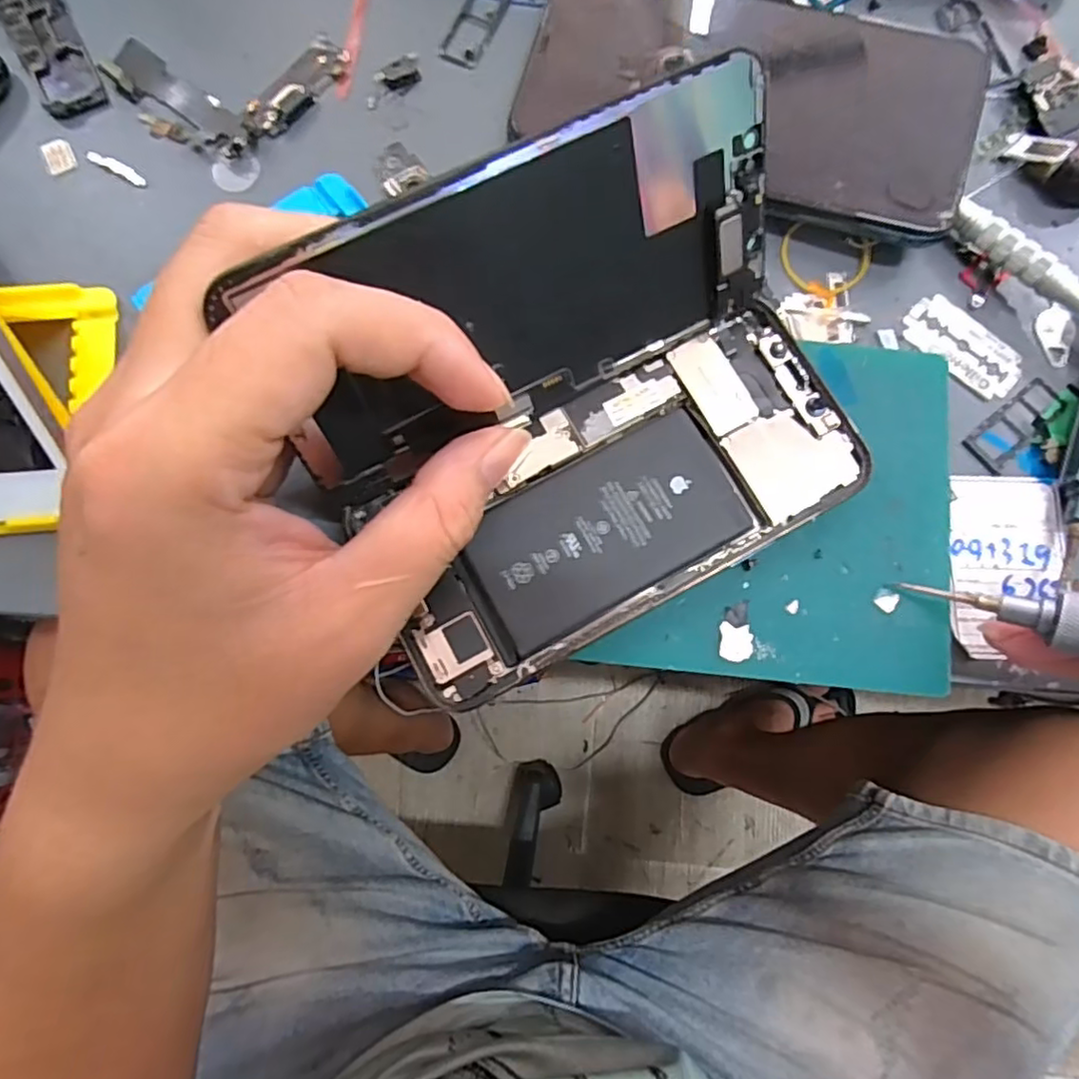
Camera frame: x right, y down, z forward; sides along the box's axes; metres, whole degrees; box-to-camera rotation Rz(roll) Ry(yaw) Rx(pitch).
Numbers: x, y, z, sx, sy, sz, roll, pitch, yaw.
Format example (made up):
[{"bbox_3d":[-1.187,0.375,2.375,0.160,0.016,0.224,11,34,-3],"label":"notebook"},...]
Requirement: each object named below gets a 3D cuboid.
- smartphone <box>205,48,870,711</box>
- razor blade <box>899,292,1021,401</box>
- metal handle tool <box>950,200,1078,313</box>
[{"bbox_3d":[0.014,-0.036,0.164,0.141,0.068,0.103,-28,77,-8],"label":"smartphone"},{"bbox_3d":[0.147,-0.067,0.223,0.042,0.004,0.023,40,83,6],"label":"razor blade"},{"bbox_3d":[0.173,-0.081,0.207,0.013,0.013,0.090,-41,82,-8],"label":"metal handle tool"}]

